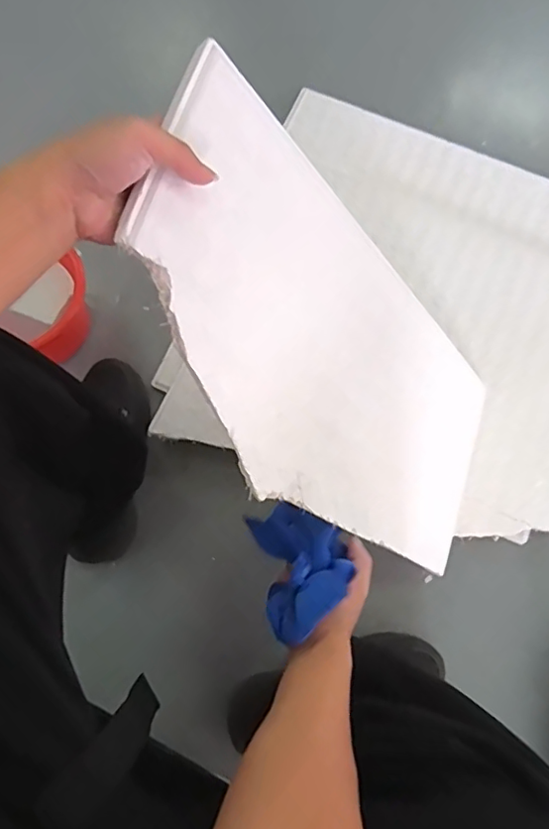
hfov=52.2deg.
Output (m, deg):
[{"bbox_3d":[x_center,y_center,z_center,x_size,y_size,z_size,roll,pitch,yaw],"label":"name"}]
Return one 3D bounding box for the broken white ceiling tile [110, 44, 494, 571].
[{"bbox_3d":[0.079,-0.026,0.552,0.017,0.549,0.251,12,73,45],"label":"broken white ceiling tile"}]

